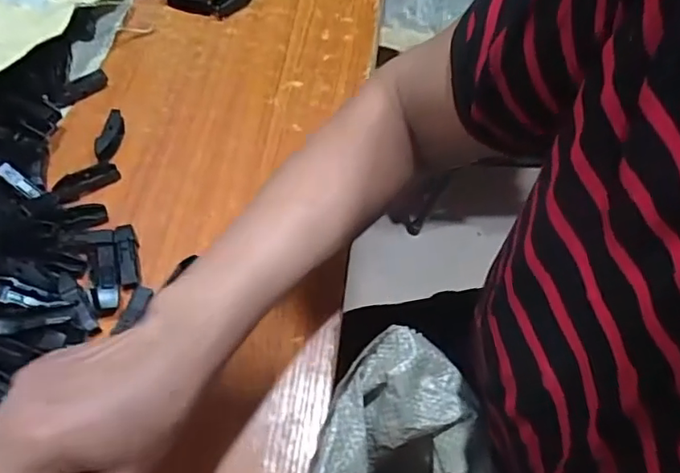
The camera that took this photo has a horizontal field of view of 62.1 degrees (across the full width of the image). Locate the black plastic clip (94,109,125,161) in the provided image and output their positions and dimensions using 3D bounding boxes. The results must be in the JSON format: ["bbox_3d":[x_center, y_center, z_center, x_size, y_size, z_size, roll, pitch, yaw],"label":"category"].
[{"bbox_3d":[-0.198,-0.087,0.490,0.016,0.016,0.059,6,60,-1],"label":"black plastic clip"}]

